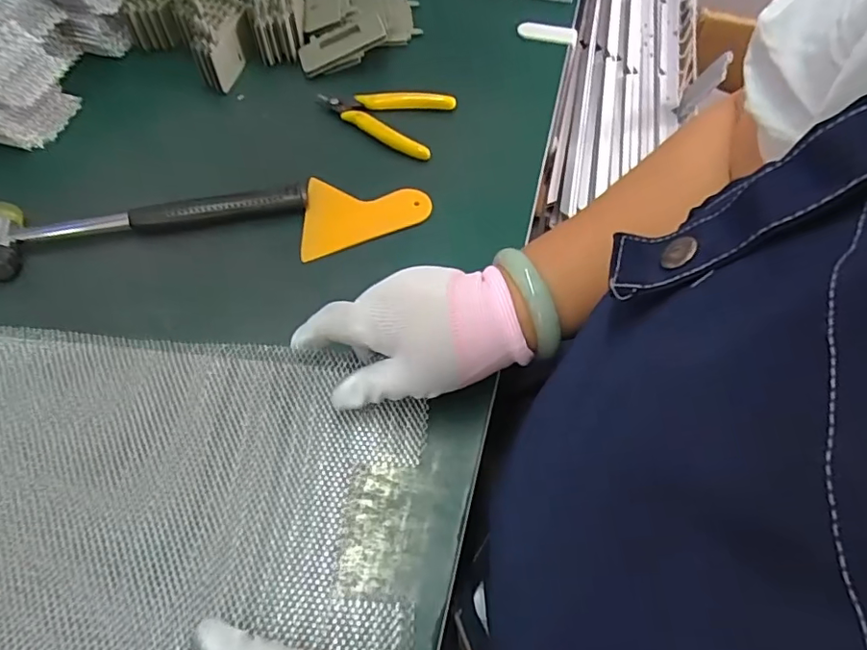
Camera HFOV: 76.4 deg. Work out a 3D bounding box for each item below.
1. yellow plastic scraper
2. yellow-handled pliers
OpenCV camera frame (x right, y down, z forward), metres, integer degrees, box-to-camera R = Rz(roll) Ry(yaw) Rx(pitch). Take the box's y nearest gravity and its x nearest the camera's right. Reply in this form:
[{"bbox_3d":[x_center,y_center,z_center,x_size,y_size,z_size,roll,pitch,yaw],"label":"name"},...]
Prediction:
[{"bbox_3d":[-0.053,-0.088,0.441,0.099,0.008,0.075,-3,59,-2],"label":"yellow plastic scraper"},{"bbox_3d":[-0.047,-0.194,0.503,0.116,0.017,0.073,17,61,8],"label":"yellow-handled pliers"}]

